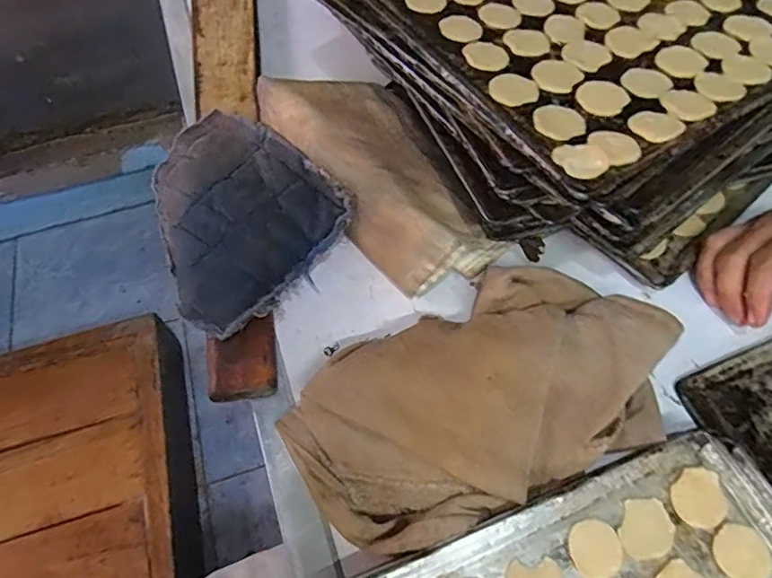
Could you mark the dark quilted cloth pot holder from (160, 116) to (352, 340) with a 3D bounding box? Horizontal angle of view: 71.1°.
[{"bbox_3d":[-0.130,-0.066,0.449,0.150,0.032,0.194,-38,66,-19],"label":"dark quilted cloth pot holder"}]

